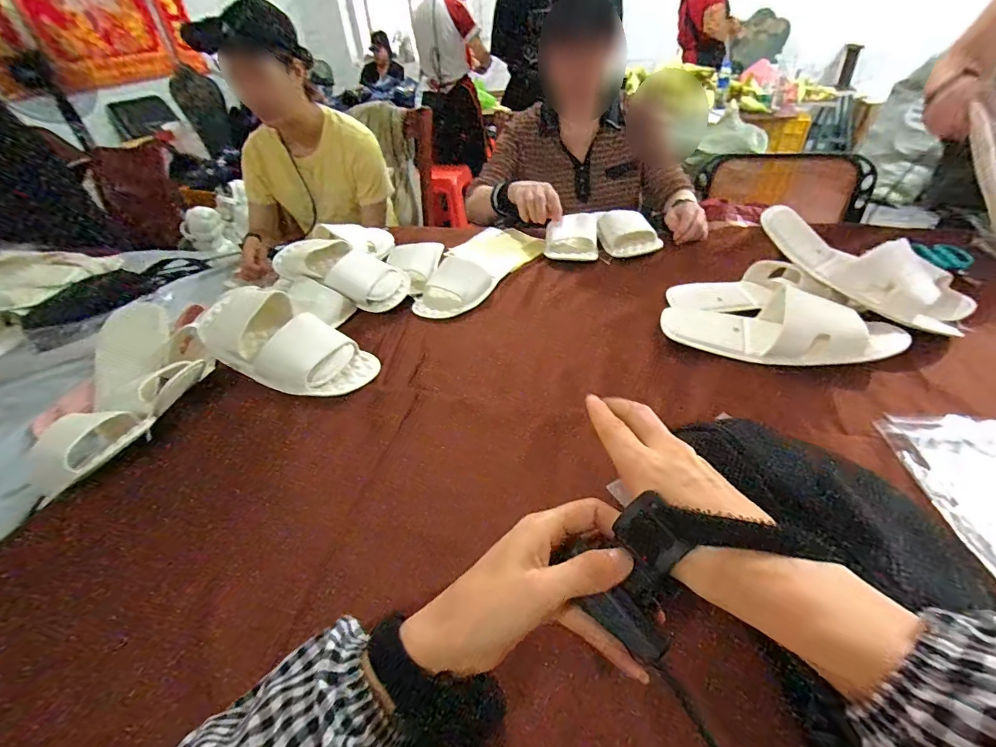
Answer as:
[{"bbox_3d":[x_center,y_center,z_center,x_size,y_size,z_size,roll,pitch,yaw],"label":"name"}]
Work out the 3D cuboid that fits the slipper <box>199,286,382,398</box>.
[{"bbox_3d":[-0.313,-0.049,0.643,0.286,0.090,0.126,17,44,25],"label":"slipper"}]

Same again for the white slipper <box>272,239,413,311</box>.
[{"bbox_3d":[-0.274,-0.178,0.755,0.238,0.072,0.087,19,40,-4],"label":"white slipper"}]

